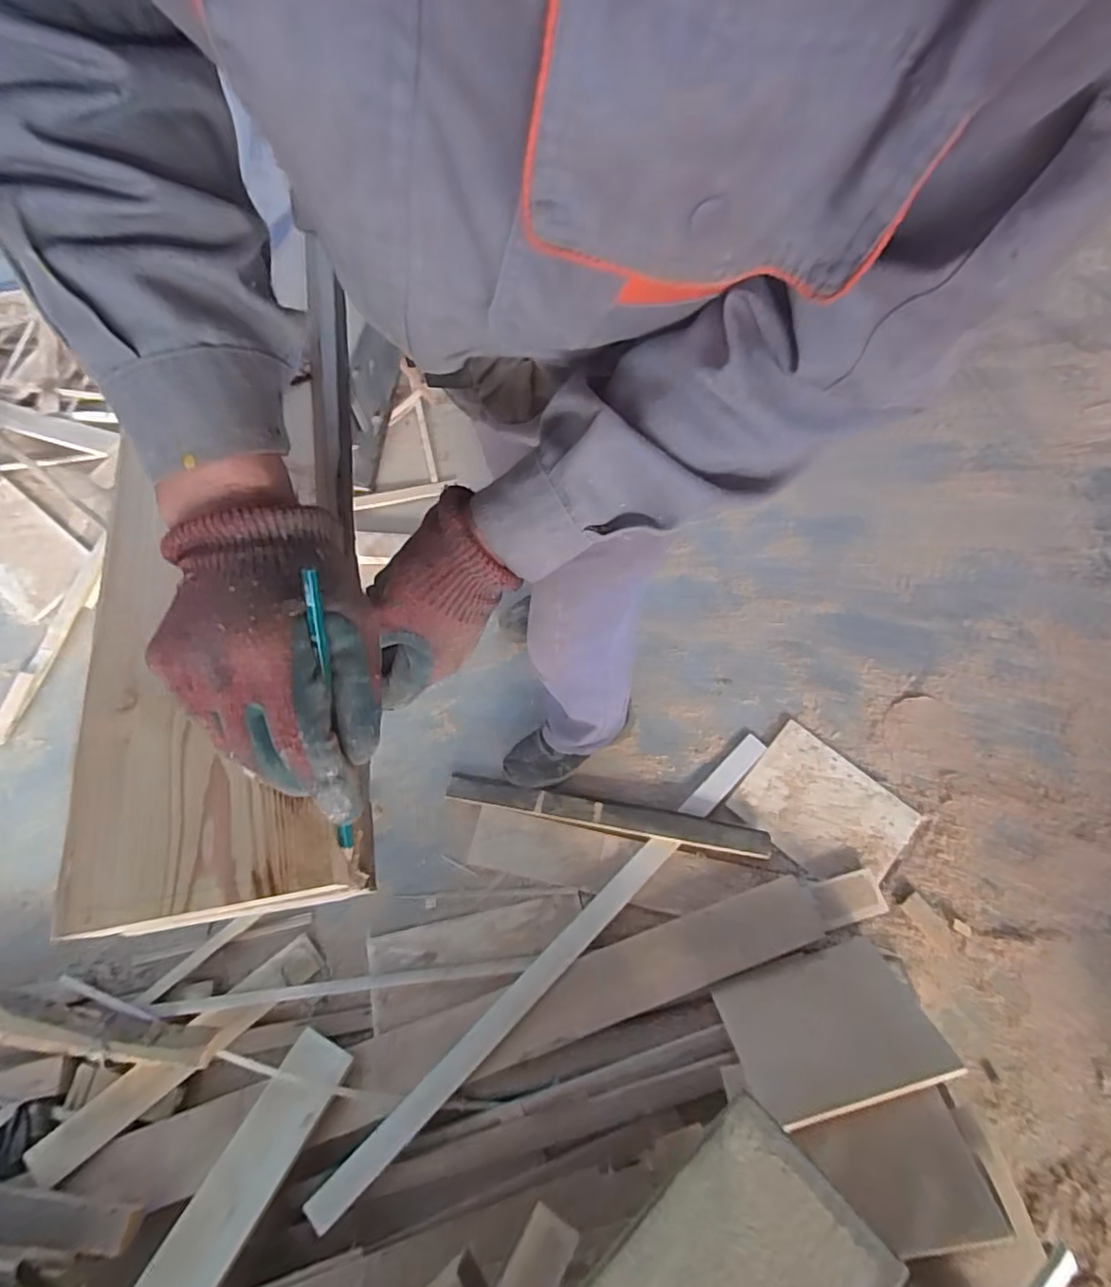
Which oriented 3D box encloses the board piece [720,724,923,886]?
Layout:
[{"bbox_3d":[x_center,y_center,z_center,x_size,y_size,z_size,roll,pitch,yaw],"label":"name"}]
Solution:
[{"bbox_3d":[0.514,0.321,1.186,0.289,0.018,0.231,40,73,18],"label":"board piece"}]

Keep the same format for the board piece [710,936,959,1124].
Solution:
[{"bbox_3d":[0.432,0.614,0.990,0.301,0.028,0.216,-12,37,-5],"label":"board piece"}]

